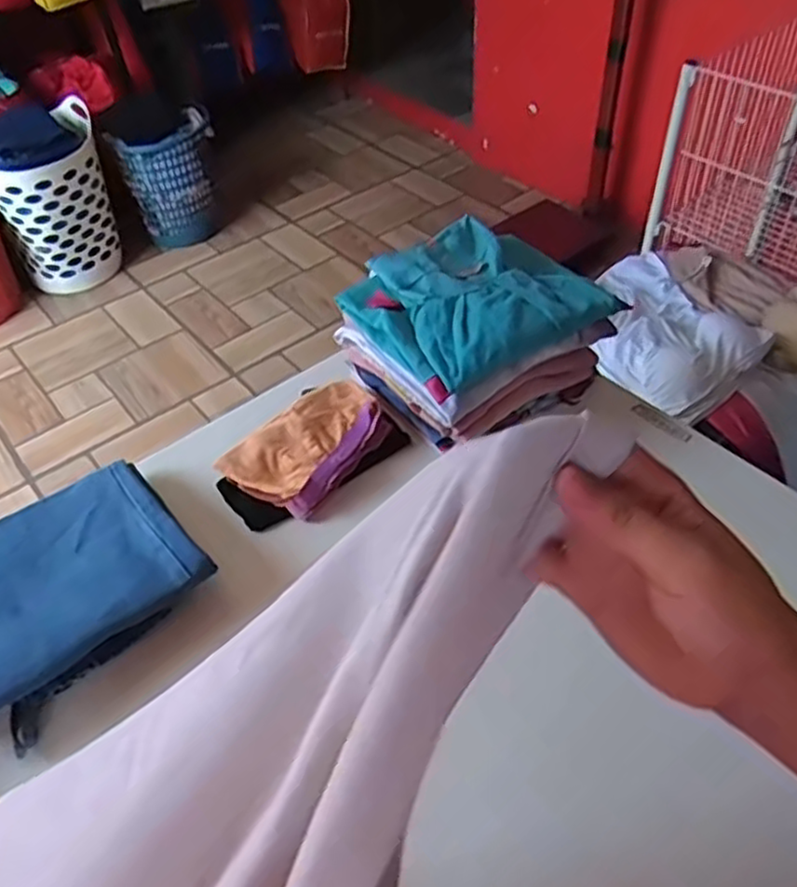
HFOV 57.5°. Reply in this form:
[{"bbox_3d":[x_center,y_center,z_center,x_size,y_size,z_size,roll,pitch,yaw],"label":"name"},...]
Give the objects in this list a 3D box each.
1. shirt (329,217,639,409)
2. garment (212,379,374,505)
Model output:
[{"bbox_3d":[0.087,-0.166,0.807,0.237,0.045,0.214,-28,51,-21],"label":"shirt"},{"bbox_3d":[-0.100,-0.008,0.818,0.086,0.030,0.191,33,57,30],"label":"garment"}]

